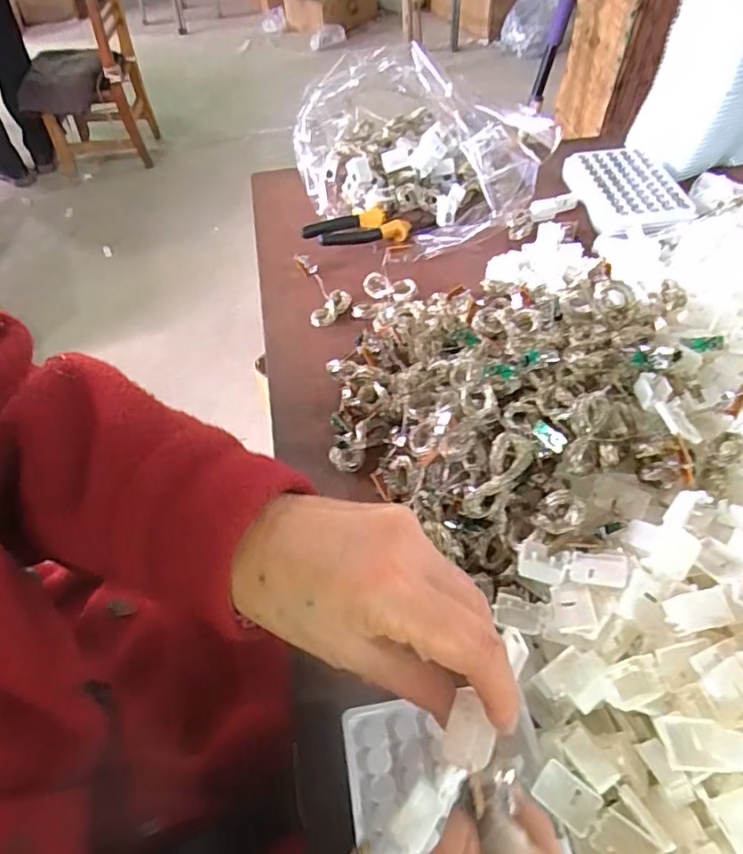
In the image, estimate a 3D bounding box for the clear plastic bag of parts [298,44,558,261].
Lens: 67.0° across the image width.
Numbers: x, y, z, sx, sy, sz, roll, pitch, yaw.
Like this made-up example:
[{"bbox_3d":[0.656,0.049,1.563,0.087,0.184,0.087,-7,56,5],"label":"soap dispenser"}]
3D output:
[{"bbox_3d":[0.049,-0.265,0.557,0.216,0.128,0.161,33,61,24],"label":"clear plastic bag of parts"}]

